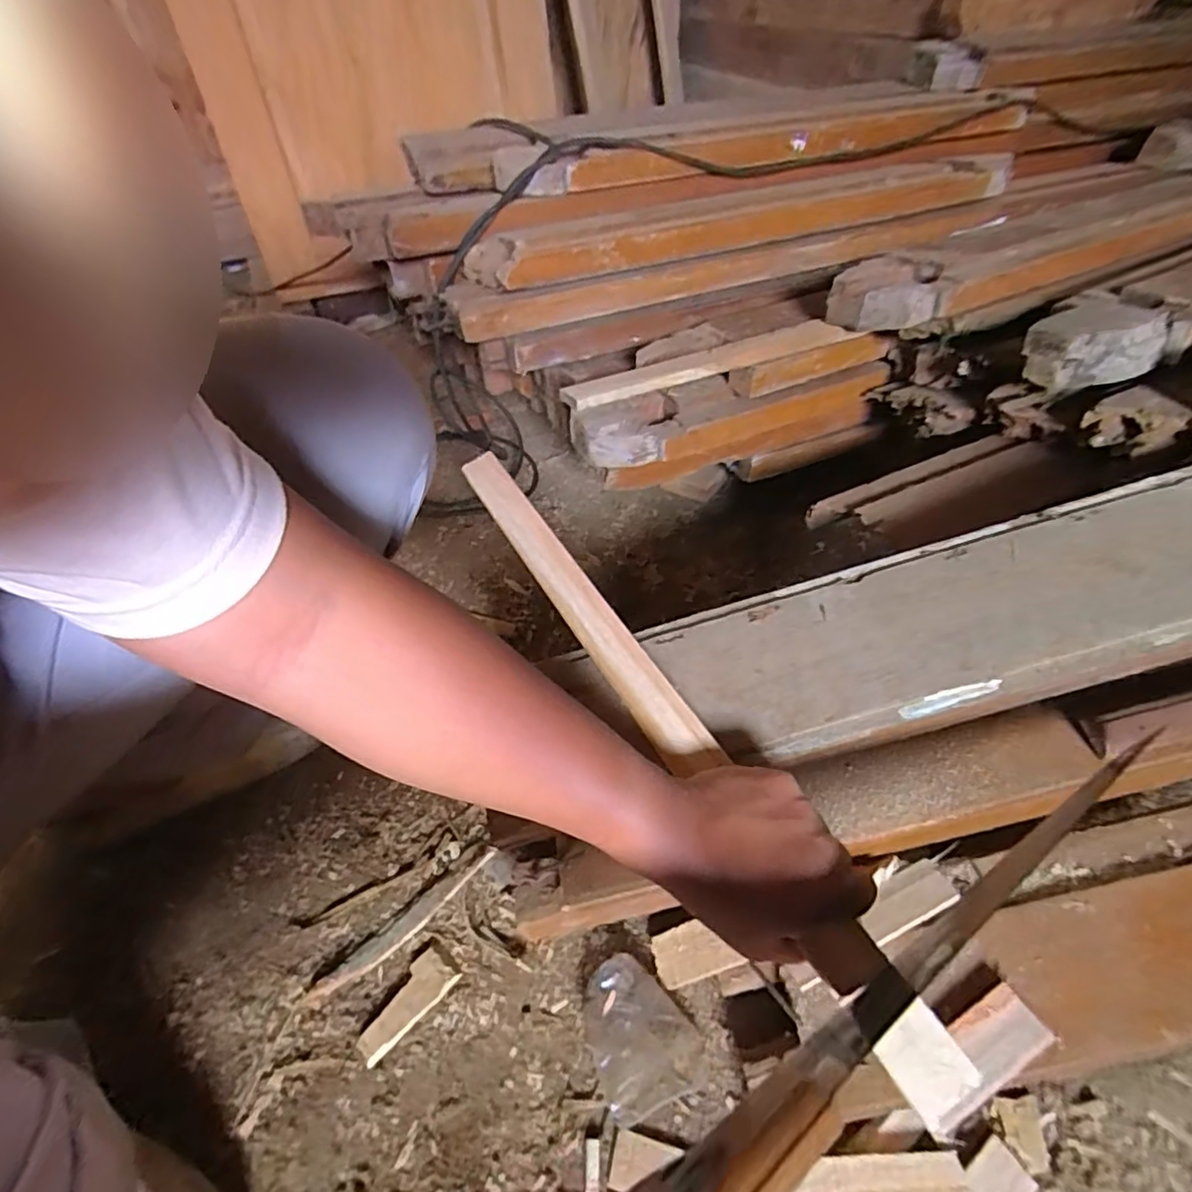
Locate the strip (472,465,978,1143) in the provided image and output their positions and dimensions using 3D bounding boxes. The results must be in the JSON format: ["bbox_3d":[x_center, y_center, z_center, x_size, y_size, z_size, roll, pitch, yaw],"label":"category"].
[{"bbox_3d":[0.038,0.070,0.454,0.036,0.021,0.567,-23,57,-23],"label":"strip"}]

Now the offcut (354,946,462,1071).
[{"bbox_3d":[-0.150,0.325,0.482,0.036,0.008,0.080,28,50,27],"label":"offcut"}]

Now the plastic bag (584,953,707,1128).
[{"bbox_3d":[0.034,0.330,0.467,0.077,0.023,0.095,-15,45,-16],"label":"plastic bag"}]

